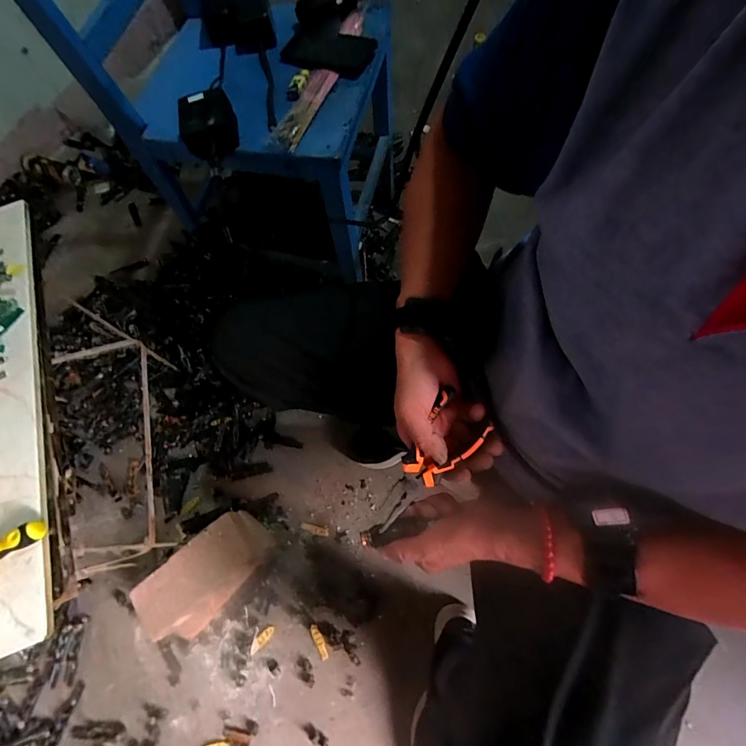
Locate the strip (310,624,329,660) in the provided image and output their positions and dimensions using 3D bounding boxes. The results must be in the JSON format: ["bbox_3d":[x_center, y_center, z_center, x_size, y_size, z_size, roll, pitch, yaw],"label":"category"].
[{"bbox_3d":[-0.103,0.516,0.733,0.017,0.004,0.061,-28,66,-10],"label":"strip"}]

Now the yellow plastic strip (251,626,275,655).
[{"bbox_3d":[-0.215,0.516,0.739,0.055,0.004,0.020,-40,69,-15],"label":"yellow plastic strip"}]

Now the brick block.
[{"bbox_3d":[-0.318,0.389,0.747,0.245,0.110,0.123,-42,70,-10],"label":"brick block"}]

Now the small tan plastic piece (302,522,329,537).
[{"bbox_3d":[-0.122,0.327,0.798,0.059,0.004,0.021,5,70,8],"label":"small tan plastic piece"}]

